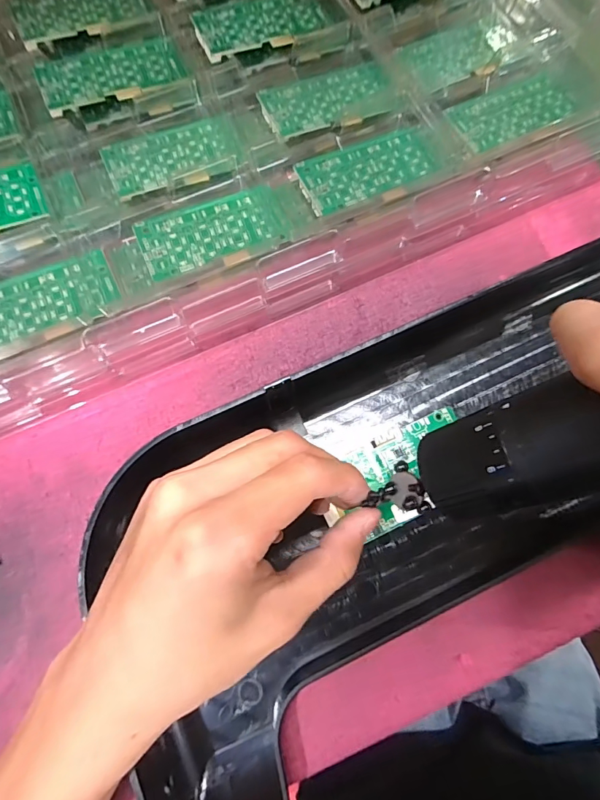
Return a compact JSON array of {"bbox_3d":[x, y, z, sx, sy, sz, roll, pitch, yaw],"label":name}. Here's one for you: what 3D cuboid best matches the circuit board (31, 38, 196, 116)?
[{"bbox_3d":[-0.129,-0.227,0.293,0.096,0.012,0.047,-26,80,-5],"label":"circuit board"}]

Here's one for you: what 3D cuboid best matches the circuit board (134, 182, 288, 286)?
[{"bbox_3d":[-0.054,-0.109,0.271,0.093,0.010,0.048,-22,79,-7],"label":"circuit board"}]

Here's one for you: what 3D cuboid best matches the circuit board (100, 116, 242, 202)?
[{"bbox_3d":[-0.086,-0.166,0.290,0.088,0.004,0.048,-23,76,-11],"label":"circuit board"}]

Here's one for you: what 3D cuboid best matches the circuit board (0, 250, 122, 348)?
[{"bbox_3d":[-0.168,-0.057,0.256,0.108,0.008,0.044,-23,79,-7],"label":"circuit board"}]

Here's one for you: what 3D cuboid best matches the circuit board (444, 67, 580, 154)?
[{"bbox_3d":[0.148,-0.202,0.295,0.087,0.008,0.043,-26,79,-8],"label":"circuit board"}]

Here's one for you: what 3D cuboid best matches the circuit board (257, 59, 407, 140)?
[{"bbox_3d":[0.022,-0.213,0.301,0.095,0.009,0.049,-22,79,-7],"label":"circuit board"}]

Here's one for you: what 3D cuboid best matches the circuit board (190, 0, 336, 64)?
[{"bbox_3d":[-0.027,-0.275,0.307,0.096,0.009,0.046,-21,79,-7],"label":"circuit board"}]

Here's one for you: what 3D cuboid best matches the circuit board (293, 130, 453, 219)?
[{"bbox_3d":[0.047,-0.155,0.282,0.096,0.008,0.043,-23,79,-7],"label":"circuit board"}]

